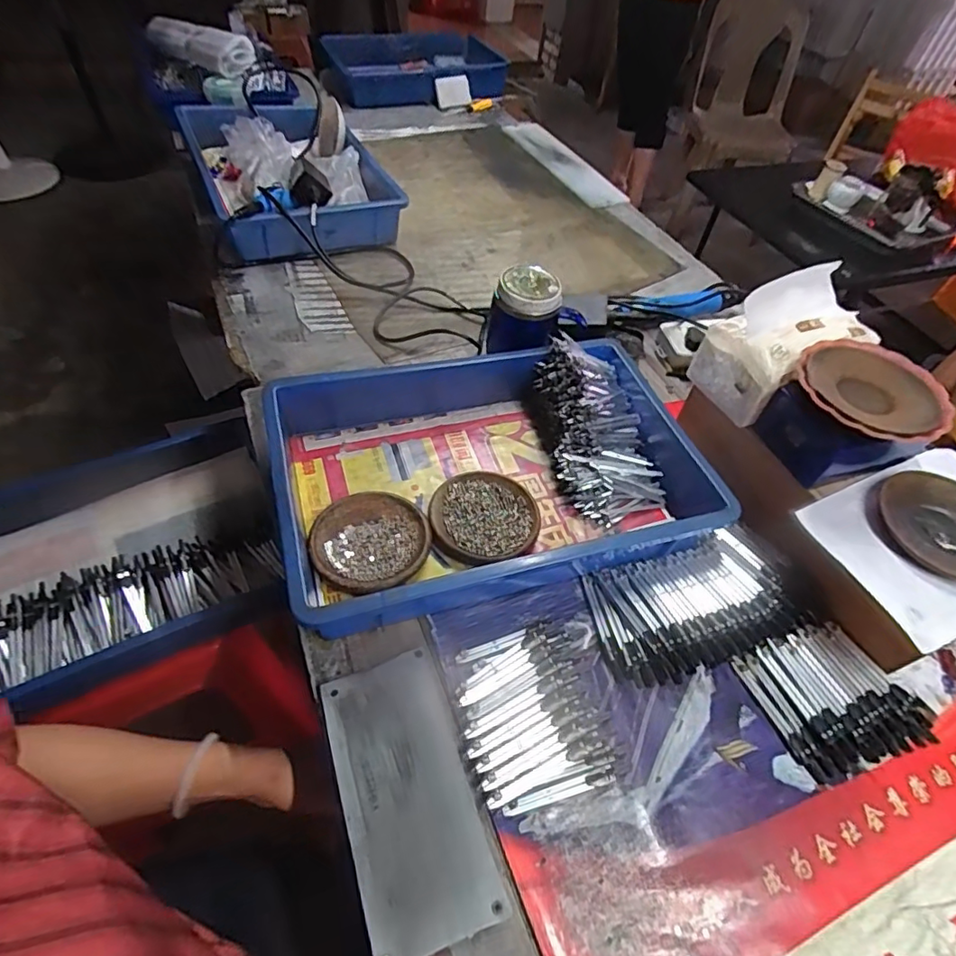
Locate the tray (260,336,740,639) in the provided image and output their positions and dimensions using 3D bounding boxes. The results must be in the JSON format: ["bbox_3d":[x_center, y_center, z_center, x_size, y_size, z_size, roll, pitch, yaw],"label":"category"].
[{"bbox_3d":[0.021,-0.013,0.592,0.438,0.078,0.282,-12,54,-15],"label":"tray"}]

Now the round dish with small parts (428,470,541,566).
[{"bbox_3d":[0.006,0.042,0.590,0.114,0.016,0.115,3,51,-3],"label":"round dish with small parts"}]

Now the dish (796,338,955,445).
[{"bbox_3d":[0.370,-0.081,0.518,0.123,0.021,0.130,3,51,-3],"label":"dish"}]

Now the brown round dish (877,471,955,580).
[{"bbox_3d":[0.439,0.042,0.516,0.110,0.014,0.114,3,51,-3],"label":"brown round dish"}]

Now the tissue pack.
[{"bbox_3d":[0.328,-0.141,0.583,0.153,0.118,0.091,-17,55,-18],"label":"tissue pack"}]

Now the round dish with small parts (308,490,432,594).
[{"bbox_3d":[-0.107,0.062,0.553,0.112,0.020,0.111,3,51,-3],"label":"round dish with small parts"}]

